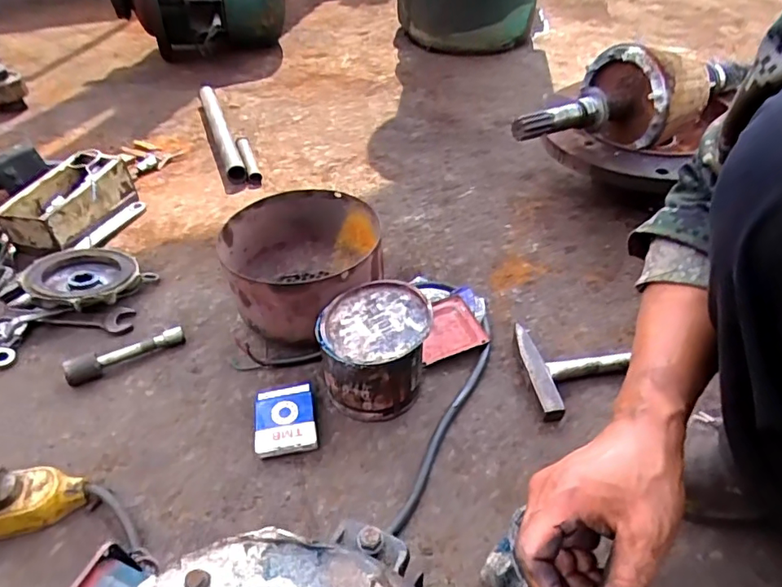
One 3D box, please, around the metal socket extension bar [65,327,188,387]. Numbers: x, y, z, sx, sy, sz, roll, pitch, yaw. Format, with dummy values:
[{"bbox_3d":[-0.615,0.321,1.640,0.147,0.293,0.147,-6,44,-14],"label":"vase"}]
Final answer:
[{"bbox_3d":[-0.349,0.077,0.691,0.146,0.030,0.026,-25,47,-23],"label":"metal socket extension bar"}]

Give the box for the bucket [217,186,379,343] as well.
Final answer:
[{"bbox_3d":[-0.117,-0.021,0.708,0.202,0.129,0.185,-1,42,1],"label":"bucket"}]

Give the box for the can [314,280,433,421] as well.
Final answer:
[{"bbox_3d":[-0.018,0.064,0.618,0.126,0.101,0.121,-1,42,1],"label":"can"}]

